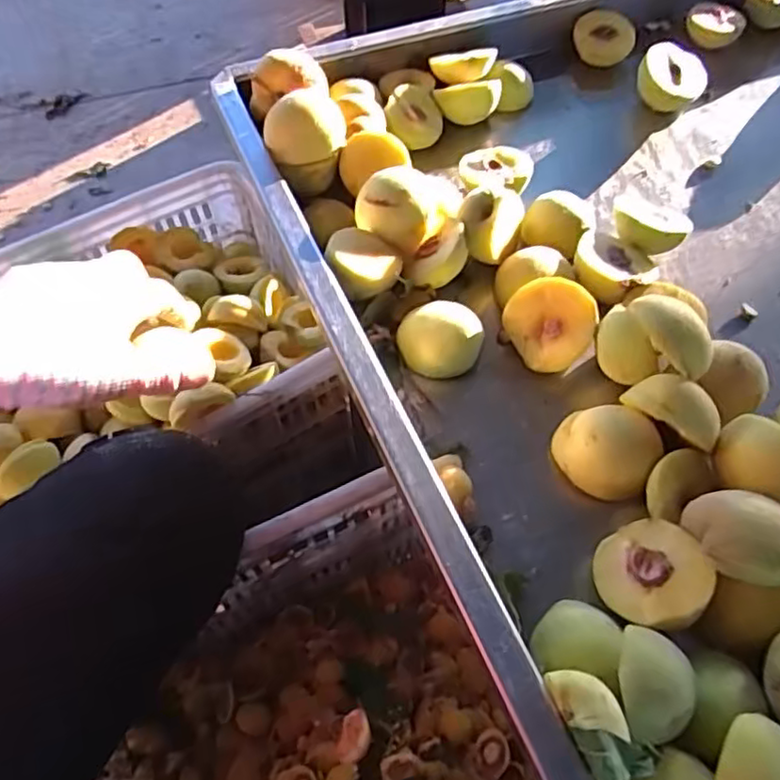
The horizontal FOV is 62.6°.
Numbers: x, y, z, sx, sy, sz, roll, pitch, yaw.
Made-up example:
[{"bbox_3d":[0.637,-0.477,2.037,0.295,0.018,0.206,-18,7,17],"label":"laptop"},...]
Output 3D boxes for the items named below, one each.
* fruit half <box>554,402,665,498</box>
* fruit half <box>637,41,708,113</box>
[{"bbox_3d":[0.141,0.037,0.421,0.062,0.028,0.056,31,63,19],"label":"fruit half"},{"bbox_3d":[0.282,-0.313,0.645,0.064,0.033,0.059,24,79,6],"label":"fruit half"}]

